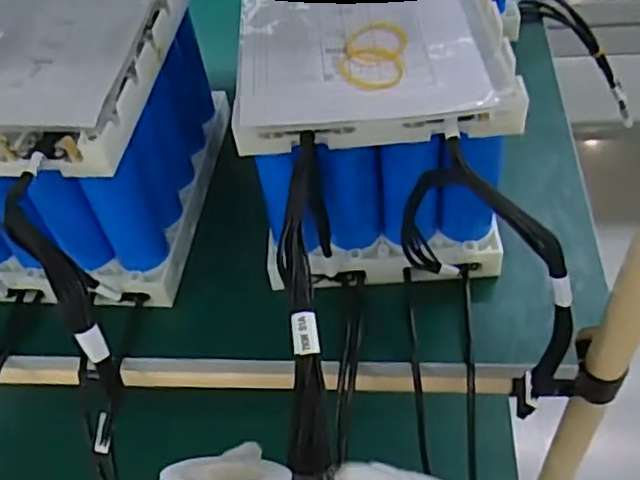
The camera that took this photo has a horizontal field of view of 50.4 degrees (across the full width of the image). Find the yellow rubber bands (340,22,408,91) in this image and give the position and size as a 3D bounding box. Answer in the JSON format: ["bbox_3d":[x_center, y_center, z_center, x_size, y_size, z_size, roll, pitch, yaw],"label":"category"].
[{"bbox_3d":[0.035,-0.119,0.435,0.039,0.004,0.069,5,50,11],"label":"yellow rubber bands"}]

